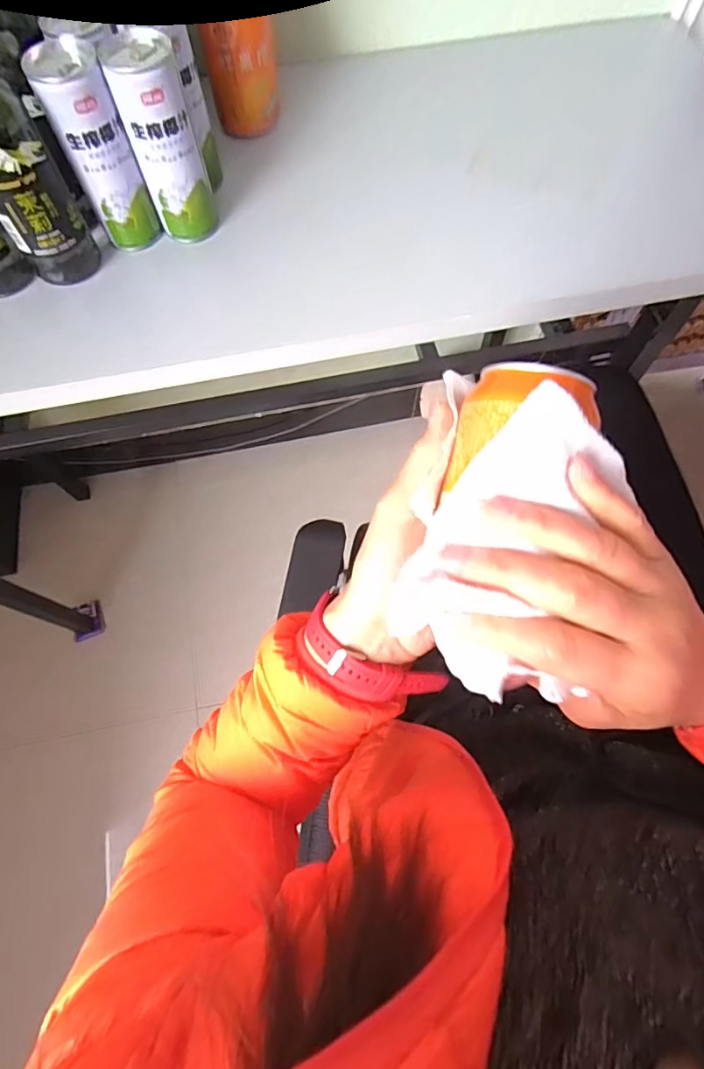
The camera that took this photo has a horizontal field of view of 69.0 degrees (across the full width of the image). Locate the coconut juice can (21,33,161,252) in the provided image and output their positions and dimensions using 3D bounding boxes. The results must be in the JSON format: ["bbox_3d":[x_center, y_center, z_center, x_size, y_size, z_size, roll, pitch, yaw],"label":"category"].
[{"bbox_3d":[-0.204,-0.312,0.423,0.046,0.134,0.046,0,69,1],"label":"coconut juice can"}]

